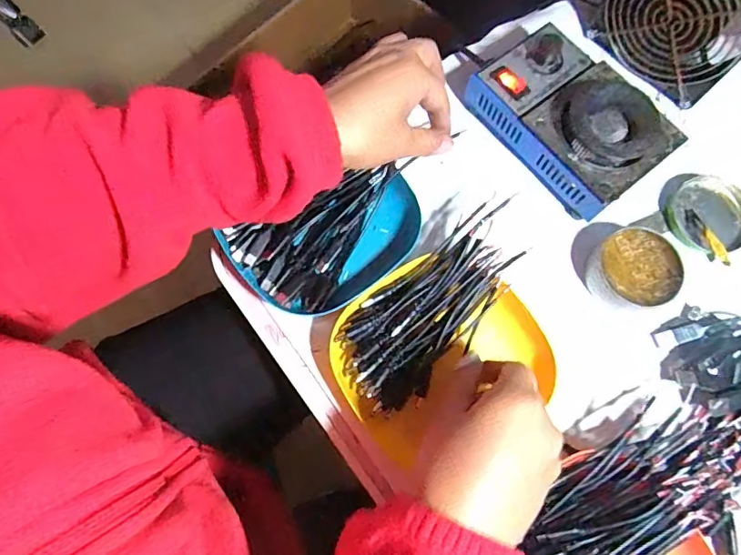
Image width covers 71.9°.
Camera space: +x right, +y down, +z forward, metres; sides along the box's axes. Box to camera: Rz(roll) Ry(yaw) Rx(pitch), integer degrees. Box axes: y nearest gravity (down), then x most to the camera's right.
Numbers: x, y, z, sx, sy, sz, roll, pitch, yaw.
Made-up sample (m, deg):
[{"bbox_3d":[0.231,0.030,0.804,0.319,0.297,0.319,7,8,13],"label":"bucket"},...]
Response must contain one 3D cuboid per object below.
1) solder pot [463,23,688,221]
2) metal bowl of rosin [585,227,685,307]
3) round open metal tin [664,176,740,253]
[{"bbox_3d":[0.159,-0.131,0.409,0.096,0.051,0.151,-40,77,-11],"label":"solder pot"},{"bbox_3d":[0.203,-0.008,0.395,0.061,0.026,0.059,0,73,0],"label":"metal bowl of rosin"},{"bbox_3d":[0.276,-0.051,0.416,0.064,0.010,0.061,0,73,0],"label":"round open metal tin"}]

